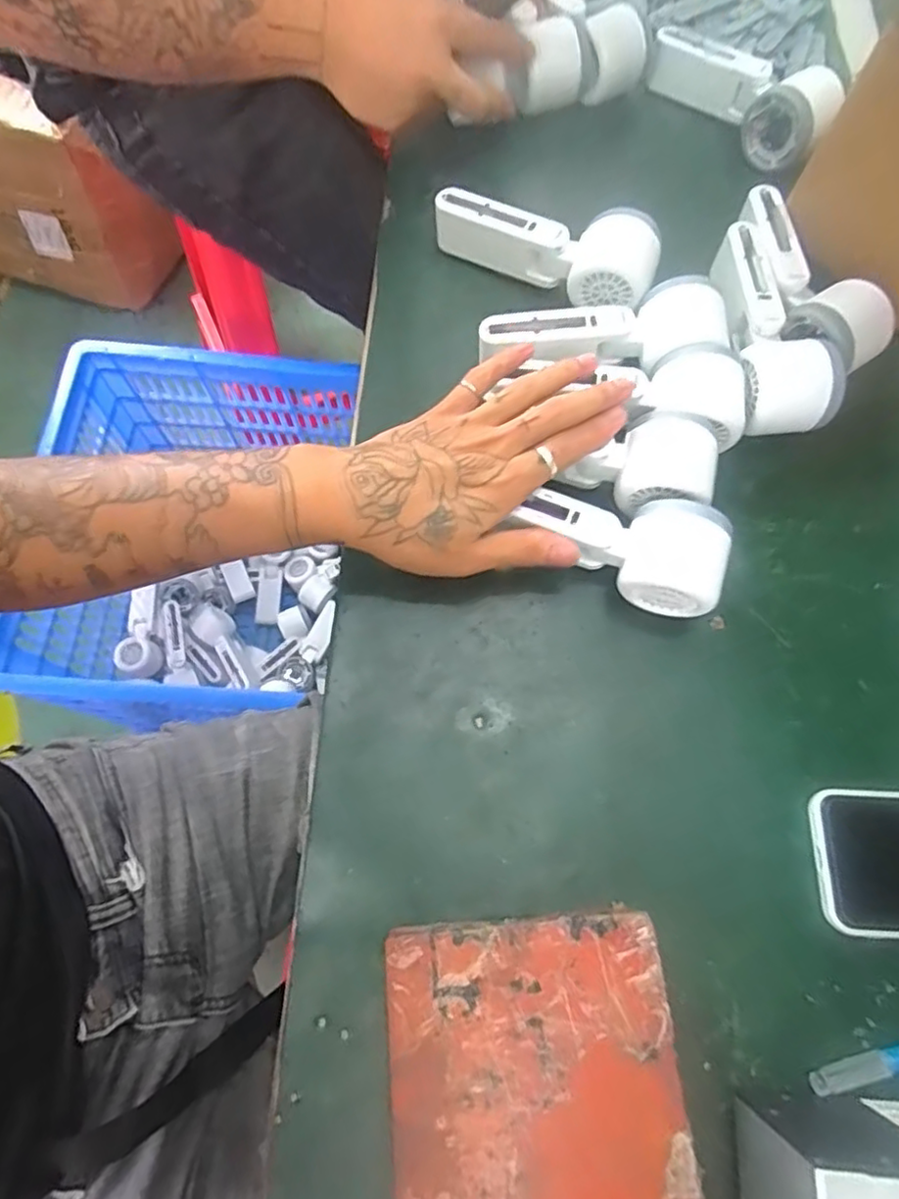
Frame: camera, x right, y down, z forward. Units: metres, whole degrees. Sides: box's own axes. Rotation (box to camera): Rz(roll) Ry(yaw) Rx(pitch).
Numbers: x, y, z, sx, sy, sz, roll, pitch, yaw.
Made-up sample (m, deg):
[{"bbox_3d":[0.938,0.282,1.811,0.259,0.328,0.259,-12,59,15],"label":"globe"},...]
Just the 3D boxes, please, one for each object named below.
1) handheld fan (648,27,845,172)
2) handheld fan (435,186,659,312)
[{"bbox_3d":[0.242,-0.424,0.530,0.050,0.051,0.159,-43,77,-15],"label":"handheld fan"},{"bbox_3d":[0.066,-0.255,0.460,0.160,0.051,0.049,22,72,7],"label":"handheld fan"}]

